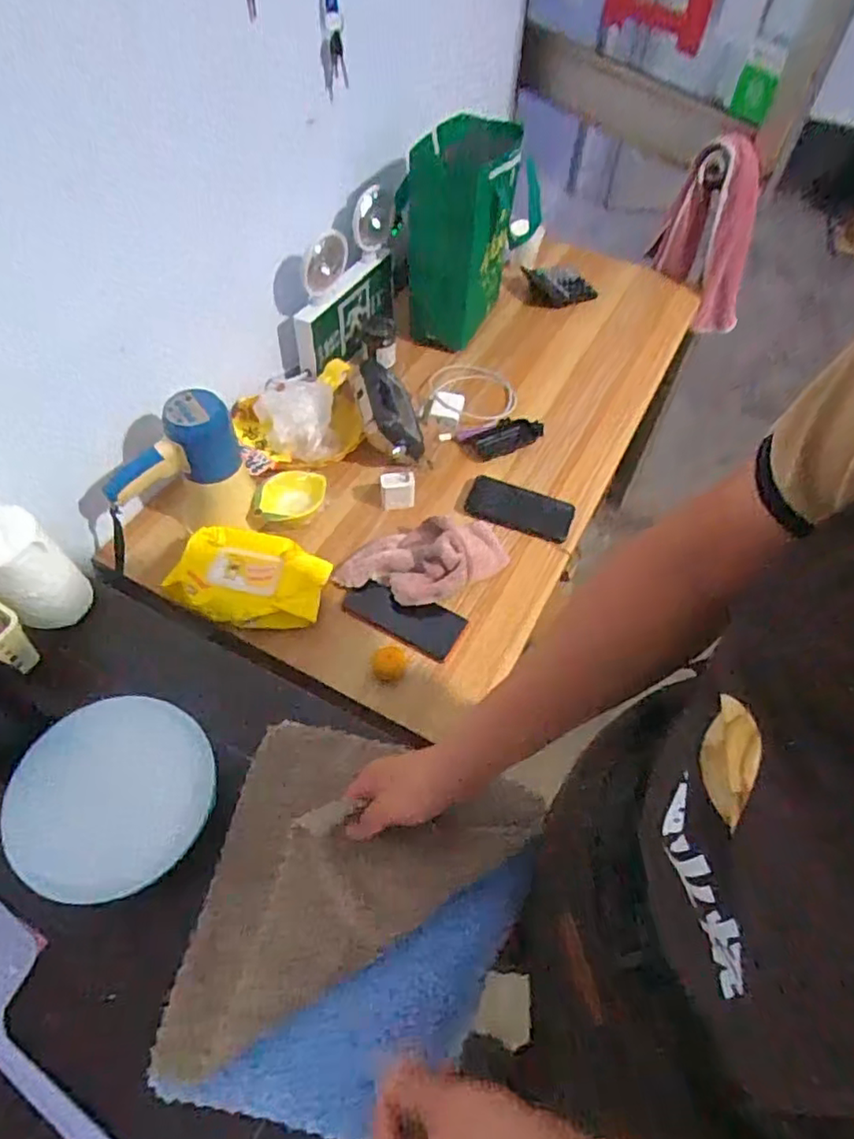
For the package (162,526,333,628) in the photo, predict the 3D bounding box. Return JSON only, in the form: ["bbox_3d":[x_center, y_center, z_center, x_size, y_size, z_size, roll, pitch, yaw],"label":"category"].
[{"bbox_3d":[-0.238,0.011,0.860,0.198,0.053,0.143,11,55,5],"label":"package"}]

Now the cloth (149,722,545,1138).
[{"bbox_3d":[-0.056,0.303,0.555,0.282,0.035,0.300,12,55,6],"label":"cloth"}]

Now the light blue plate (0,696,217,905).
[{"bbox_3d":[-0.289,0.206,0.582,0.169,0.012,0.172,9,56,-14],"label":"light blue plate"}]

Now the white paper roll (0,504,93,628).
[{"bbox_3d":[-0.445,-0.002,0.694,0.095,0.126,0.085,21,57,12],"label":"white paper roll"}]

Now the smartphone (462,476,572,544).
[{"bbox_3d":[0.143,-0.096,0.979,0.163,0.008,0.091,17,56,10],"label":"smartphone"}]

